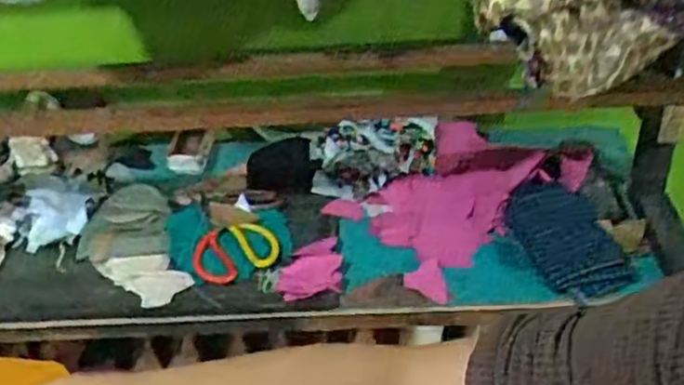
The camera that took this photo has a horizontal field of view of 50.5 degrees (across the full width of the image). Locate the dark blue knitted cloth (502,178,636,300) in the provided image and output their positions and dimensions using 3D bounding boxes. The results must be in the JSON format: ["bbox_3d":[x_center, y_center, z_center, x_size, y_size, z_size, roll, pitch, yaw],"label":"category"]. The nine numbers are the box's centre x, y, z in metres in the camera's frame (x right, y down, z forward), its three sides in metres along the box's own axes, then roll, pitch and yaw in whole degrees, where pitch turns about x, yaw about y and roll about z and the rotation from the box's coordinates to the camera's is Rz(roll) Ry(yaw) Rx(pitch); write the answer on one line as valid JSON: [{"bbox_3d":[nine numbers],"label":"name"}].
[{"bbox_3d":[0.331,0.066,1.068,0.134,0.051,0.200,-11,37,-9],"label":"dark blue knitted cloth"}]

